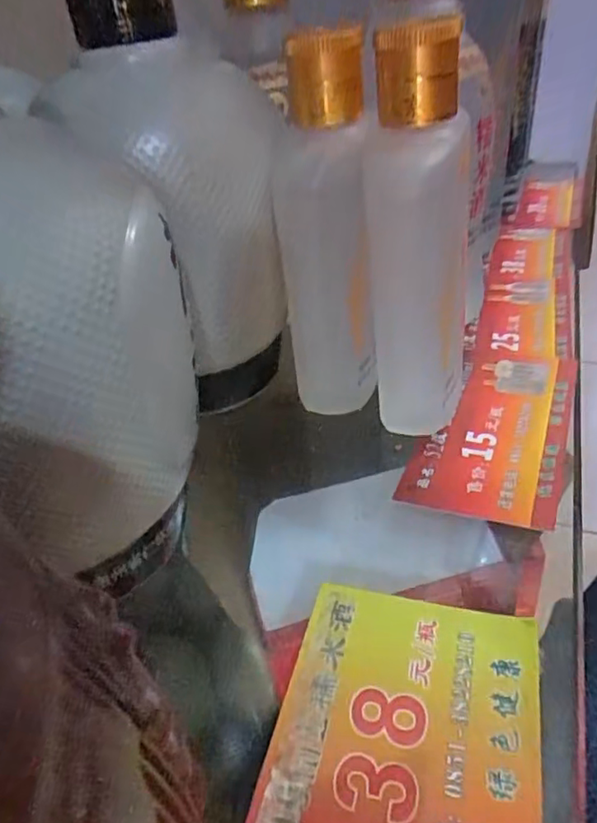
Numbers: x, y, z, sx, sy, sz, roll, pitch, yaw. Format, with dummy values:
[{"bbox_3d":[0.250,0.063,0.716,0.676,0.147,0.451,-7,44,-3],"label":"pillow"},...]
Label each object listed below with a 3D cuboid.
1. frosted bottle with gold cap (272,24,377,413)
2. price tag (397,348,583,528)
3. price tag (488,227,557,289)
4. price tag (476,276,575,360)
[{"bbox_3d":[0.010,-0.053,0.202,0.030,0.128,0.032,-5,37,4],"label":"frosted bottle with gold cap"},{"bbox_3d":[0.075,0.004,0.221,0.049,0.004,0.100,11,41,23],"label":"price tag"},{"bbox_3d":[0.130,-0.091,0.339,0.033,0.004,0.088,9,40,20],"label":"price tag"},{"bbox_3d":[0.110,-0.047,0.284,0.040,0.004,0.078,7,40,18],"label":"price tag"}]

